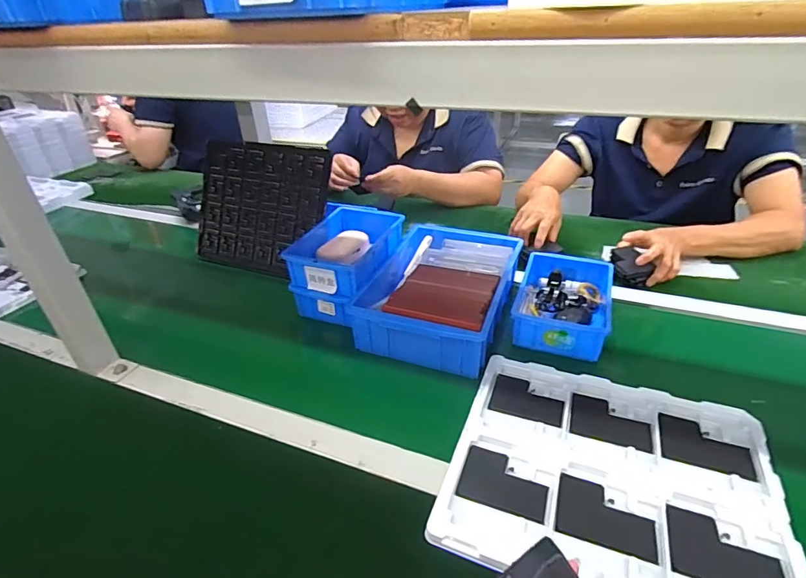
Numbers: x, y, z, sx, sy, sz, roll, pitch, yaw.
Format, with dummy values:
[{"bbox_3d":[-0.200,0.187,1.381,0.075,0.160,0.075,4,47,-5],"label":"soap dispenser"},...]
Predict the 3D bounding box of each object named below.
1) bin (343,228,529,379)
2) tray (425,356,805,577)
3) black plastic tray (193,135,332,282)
[{"bbox_3d":[0.067,-0.002,0.731,0.210,0.074,0.293,10,36,19],"label":"bin"},{"bbox_3d":[0.219,0.189,0.472,0.314,0.021,0.279,11,36,20],"label":"tray"},{"bbox_3d":[-0.285,-0.163,0.894,0.307,0.253,0.029,11,9,21],"label":"black plastic tray"}]

